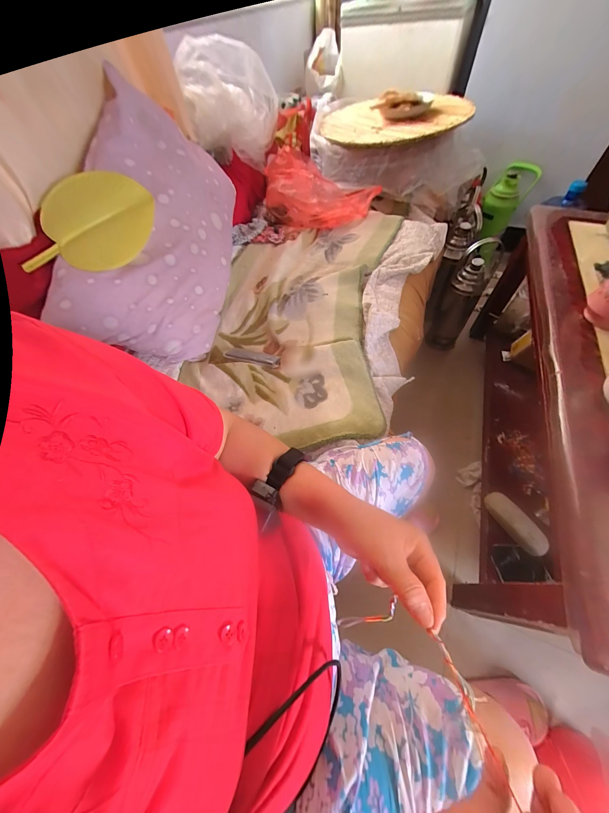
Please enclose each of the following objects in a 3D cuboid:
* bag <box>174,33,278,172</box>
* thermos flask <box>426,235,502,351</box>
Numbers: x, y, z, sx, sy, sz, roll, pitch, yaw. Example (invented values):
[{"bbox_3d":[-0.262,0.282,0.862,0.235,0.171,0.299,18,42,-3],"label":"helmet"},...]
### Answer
[{"bbox_3d":[-0.234,-0.944,0.897,0.268,0.286,0.253,-12,57,-4],"label":"bag"},{"bbox_3d":[0.602,-0.432,1.070,0.134,0.402,0.180,25,62,18],"label":"thermos flask"}]

